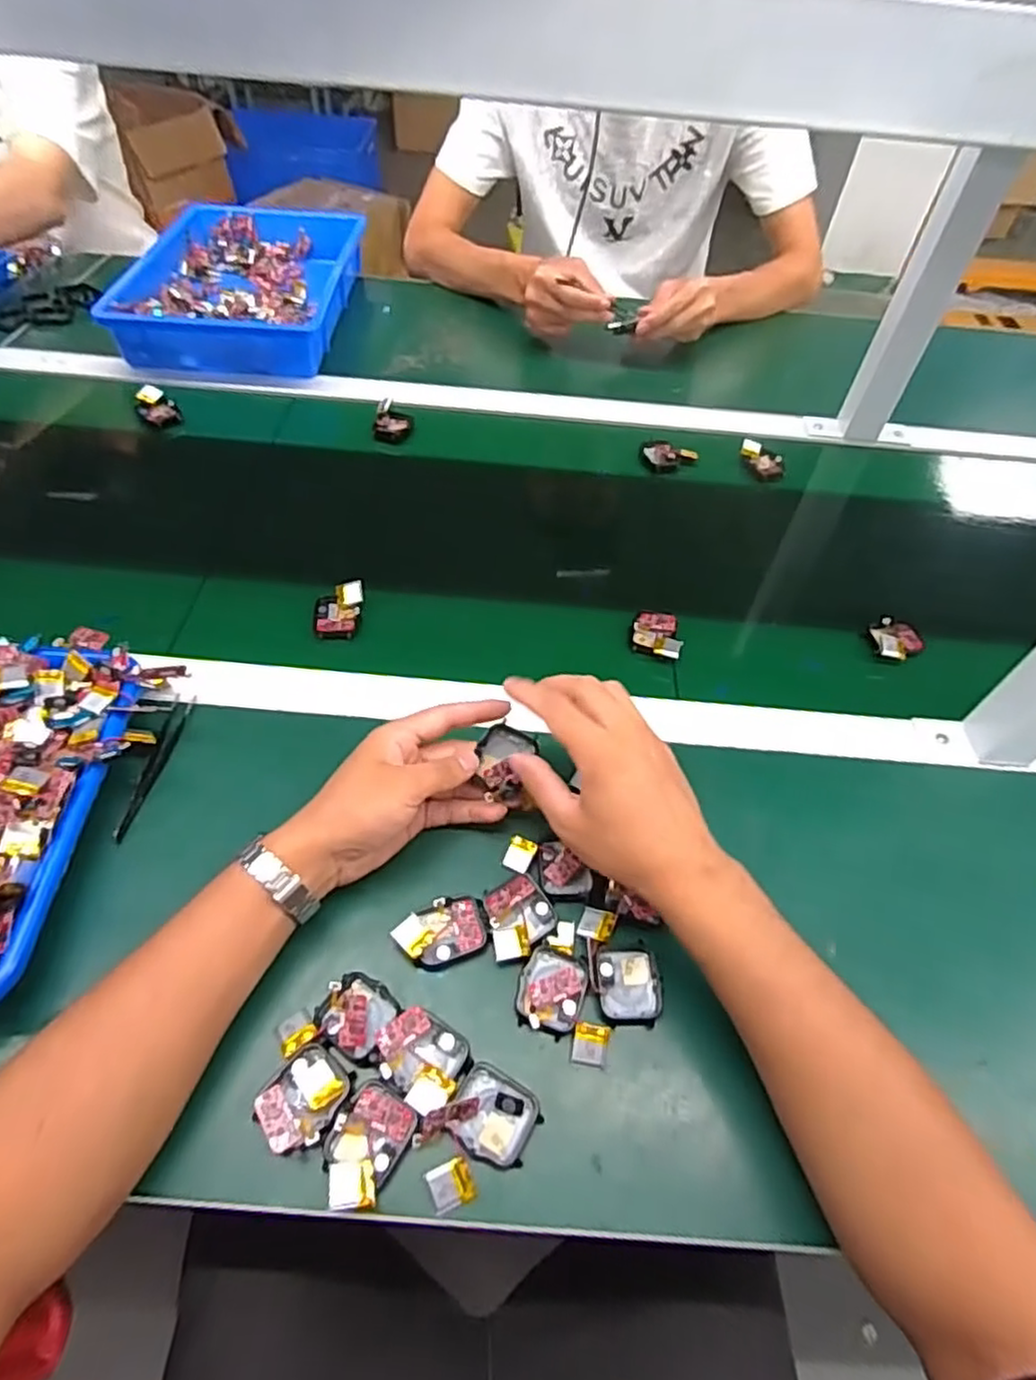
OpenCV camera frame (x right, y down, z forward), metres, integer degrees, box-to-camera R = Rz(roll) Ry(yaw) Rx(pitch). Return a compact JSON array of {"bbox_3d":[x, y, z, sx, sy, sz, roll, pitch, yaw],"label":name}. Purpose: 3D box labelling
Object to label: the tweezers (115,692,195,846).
[{"bbox_3d":[-0.255,0.050,0.487,0.014,0.014,0.117,5,53,-1],"label":"tweezers"}]

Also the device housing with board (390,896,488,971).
[{"bbox_3d":[-0.047,0.150,0.427,0.054,0.018,0.036,-16,56,-16],"label":"device housing with board"}]

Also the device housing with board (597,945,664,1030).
[{"bbox_3d":[0.067,0.178,0.417,0.038,0.008,0.043,5,53,-1],"label":"device housing with board"}]

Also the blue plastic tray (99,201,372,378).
[{"bbox_3d":[-0.345,-0.522,0.885,0.245,0.053,0.352,4,53,-1],"label":"blue plastic tray"}]

